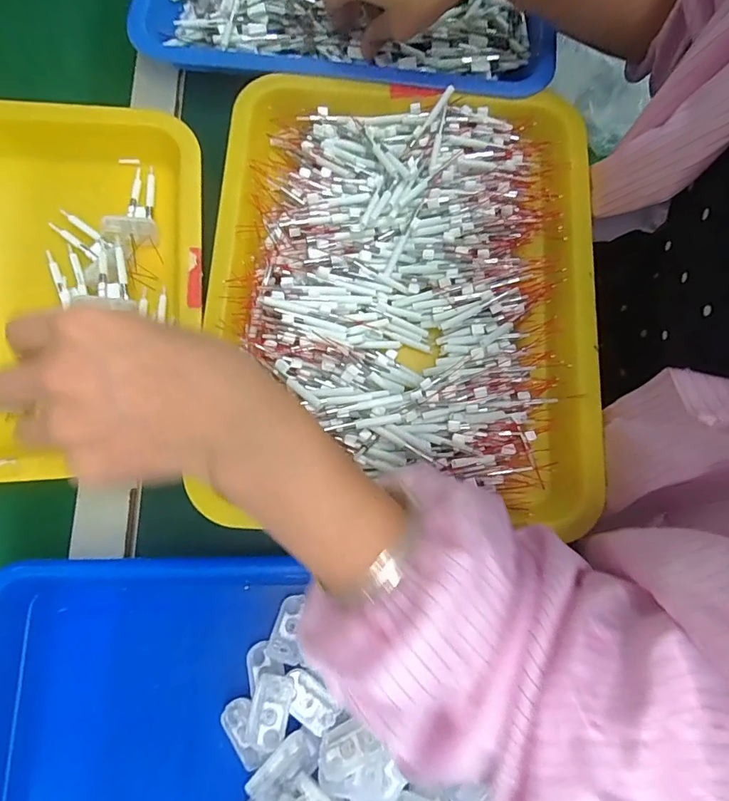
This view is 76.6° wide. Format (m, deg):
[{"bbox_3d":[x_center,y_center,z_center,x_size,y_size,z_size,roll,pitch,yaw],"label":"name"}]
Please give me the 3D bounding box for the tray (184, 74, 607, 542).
[{"bbox_3d":[0.028,-0.081,0.328,0.260,0.036,0.312,4,77,0],"label":"tray"}]

